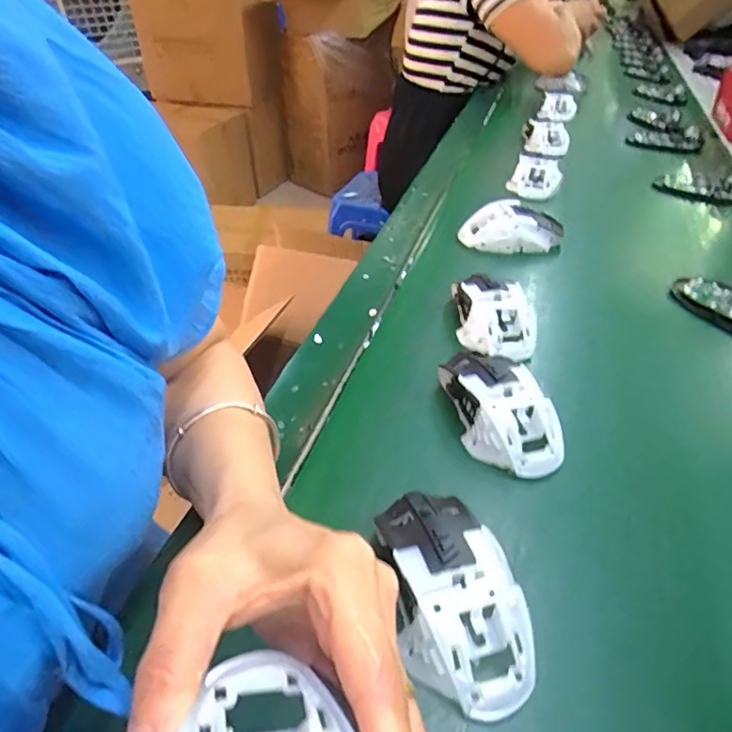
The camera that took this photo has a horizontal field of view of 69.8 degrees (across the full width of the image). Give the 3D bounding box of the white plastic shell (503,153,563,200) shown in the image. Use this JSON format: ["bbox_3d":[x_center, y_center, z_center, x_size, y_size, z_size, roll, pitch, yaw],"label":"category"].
[{"bbox_3d":[0.222,-0.247,0.693,0.063,0.036,0.062,17,44,16],"label":"white plastic shell"}]

